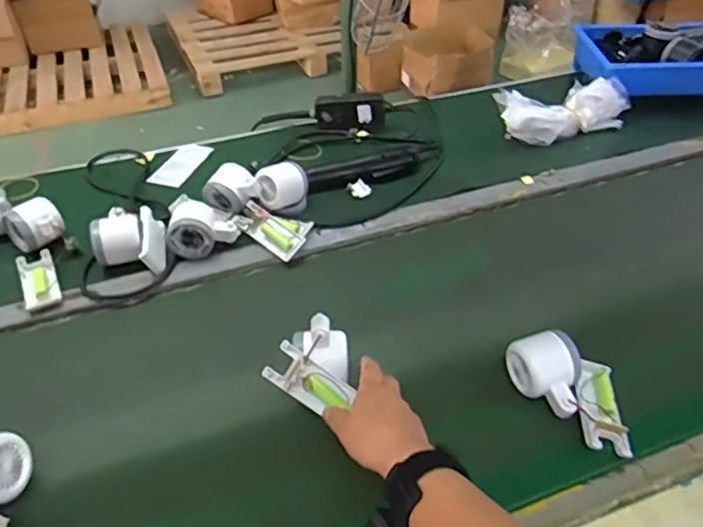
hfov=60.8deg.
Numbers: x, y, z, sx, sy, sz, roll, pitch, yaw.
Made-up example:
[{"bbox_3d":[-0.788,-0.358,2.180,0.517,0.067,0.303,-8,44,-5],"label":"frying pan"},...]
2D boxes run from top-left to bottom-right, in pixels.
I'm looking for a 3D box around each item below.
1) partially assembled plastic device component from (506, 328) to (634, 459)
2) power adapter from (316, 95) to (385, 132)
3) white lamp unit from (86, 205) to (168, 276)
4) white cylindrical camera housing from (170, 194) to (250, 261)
[{"bbox_3d":[0.222,0.116,0.584,0.078,0.048,0.132,-28,47,-27],"label":"partially assembled plastic device component"},{"bbox_3d":[-0.002,-0.258,1.023,0.121,0.049,0.037,3,40,6],"label":"power adapter"},{"bbox_3d":[-0.286,-0.035,0.771,0.082,0.056,0.091,-8,40,-7],"label":"white lamp unit"},{"bbox_3d":[-0.191,-0.051,0.789,0.087,0.051,0.076,1,41,3],"label":"white cylindrical camera housing"}]

